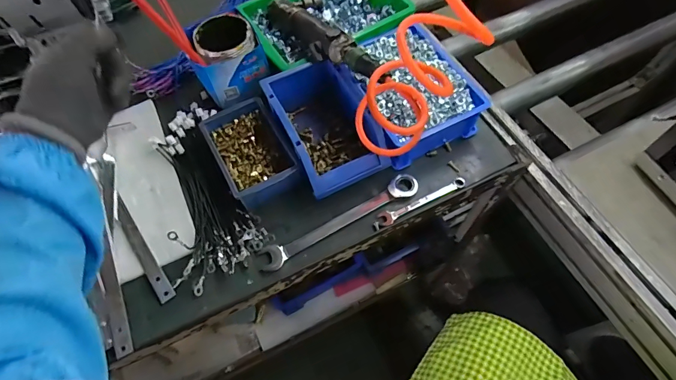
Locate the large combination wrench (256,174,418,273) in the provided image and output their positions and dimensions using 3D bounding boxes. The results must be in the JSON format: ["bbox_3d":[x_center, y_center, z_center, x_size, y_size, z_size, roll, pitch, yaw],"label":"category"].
[{"bbox_3d":[0.005,0.039,0.496,0.229,0.013,0.034,-27,65,-13],"label":"large combination wrench"}]

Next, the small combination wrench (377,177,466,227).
[{"bbox_3d":[0.115,0.014,0.505,0.129,0.007,0.019,-23,64,-12],"label":"small combination wrench"}]

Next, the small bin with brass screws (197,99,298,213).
[{"bbox_3d":[-0.122,-0.052,0.525,0.093,0.051,0.156,-26,64,-13],"label":"small bin with brass screws"}]

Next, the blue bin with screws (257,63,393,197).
[{"bbox_3d":[-0.023,-0.095,0.533,0.114,0.074,0.198,-23,64,-12],"label":"blue bin with screws"}]

